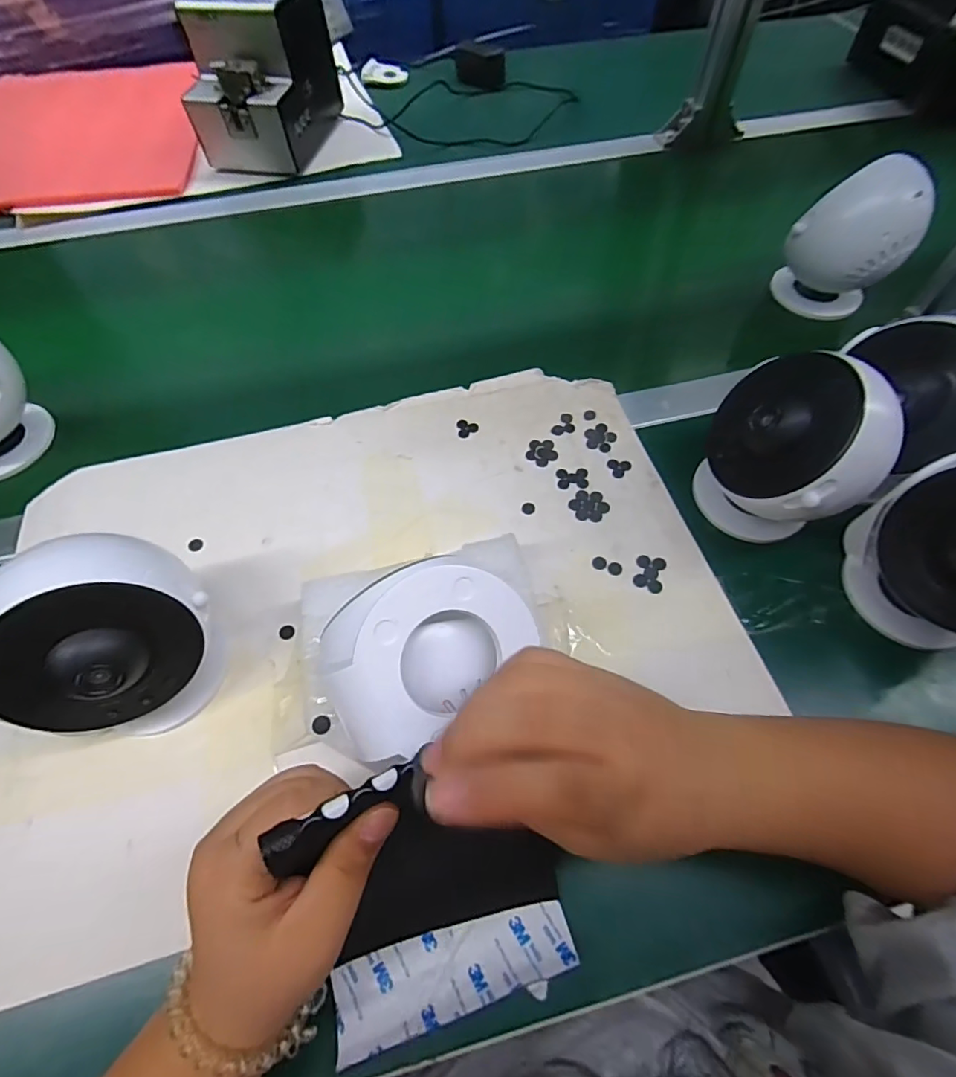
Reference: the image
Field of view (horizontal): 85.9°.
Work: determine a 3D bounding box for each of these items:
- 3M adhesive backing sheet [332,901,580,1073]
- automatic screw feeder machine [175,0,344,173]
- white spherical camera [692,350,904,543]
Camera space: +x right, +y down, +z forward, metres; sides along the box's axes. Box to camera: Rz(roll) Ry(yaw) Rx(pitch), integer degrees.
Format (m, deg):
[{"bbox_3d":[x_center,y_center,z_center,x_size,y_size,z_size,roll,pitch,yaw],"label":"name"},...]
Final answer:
[{"bbox_3d":[-0.012,0.221,0.262,0.121,0.008,0.038,-16,38,-6],"label":"3M adhesive backing sheet"},{"bbox_3d":[-0.274,-0.582,0.652,0.144,0.151,0.178,1,58,5],"label":"automatic screw feeder machine"},{"bbox_3d":[0.206,-0.050,0.348,0.105,0.118,0.085,27,64,19],"label":"white spherical camera"}]

